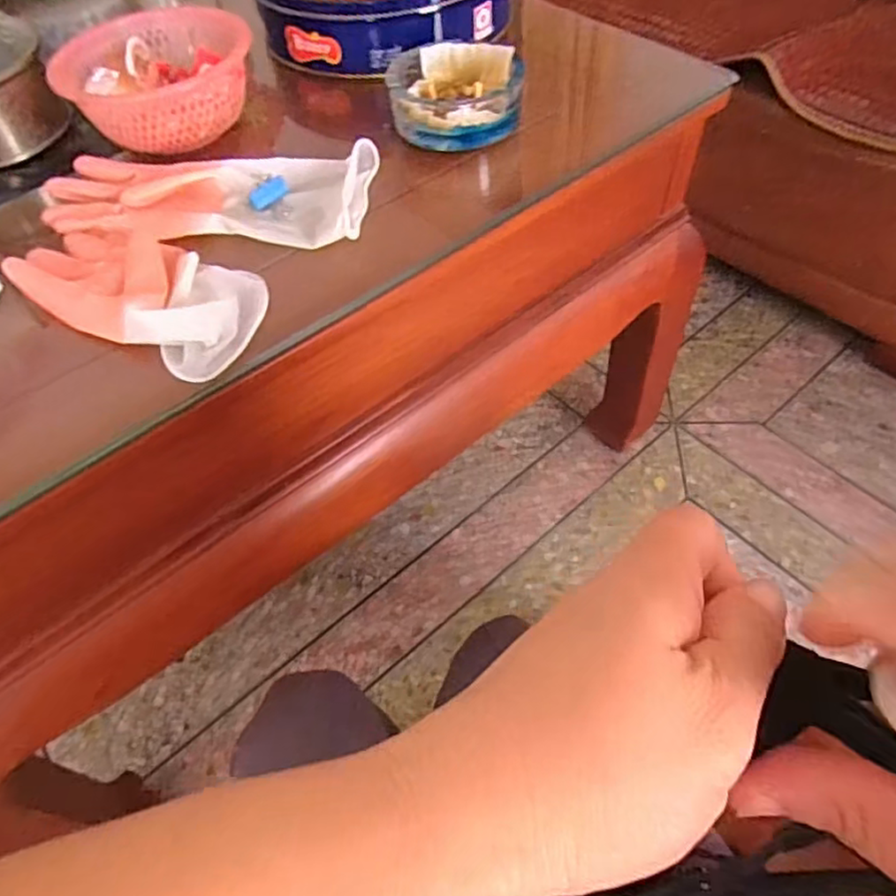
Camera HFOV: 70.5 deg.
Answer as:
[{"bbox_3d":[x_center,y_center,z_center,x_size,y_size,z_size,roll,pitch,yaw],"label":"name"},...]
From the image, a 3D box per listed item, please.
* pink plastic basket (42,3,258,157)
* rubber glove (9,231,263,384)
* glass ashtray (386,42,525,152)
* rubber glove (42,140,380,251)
[{"bbox_3d":[-0.271,-0.347,0.602,0.133,0.069,0.157,32,63,23],"label":"pink plastic basket"},{"bbox_3d":[-0.236,-0.122,0.479,0.201,0.032,0.094,22,60,19],"label":"rubber glove"},{"bbox_3d":[0.008,-0.333,0.600,0.119,0.054,0.107,-4,55,2],"label":"glass ashtray"},{"bbox_3d":[-0.204,-0.214,0.545,0.272,0.030,0.124,-3,55,2],"label":"rubber glove"}]

